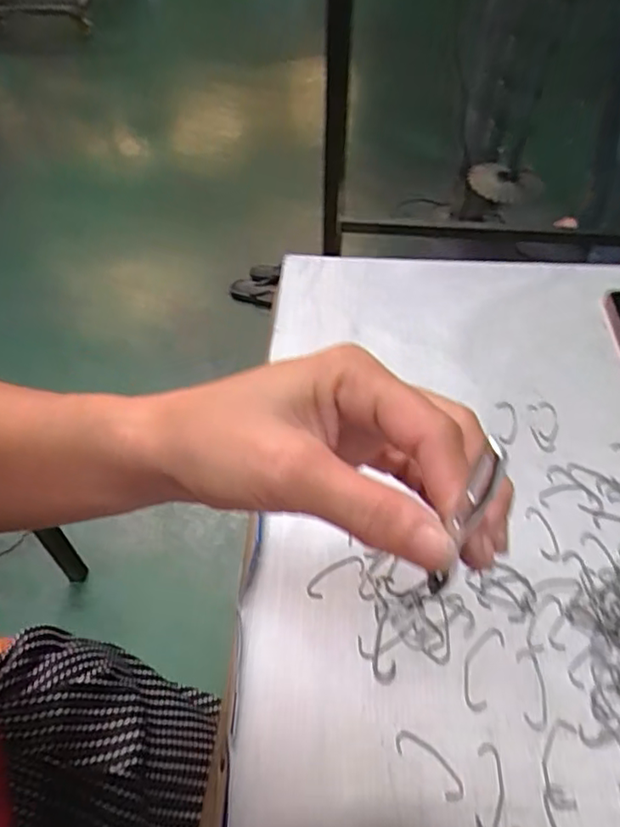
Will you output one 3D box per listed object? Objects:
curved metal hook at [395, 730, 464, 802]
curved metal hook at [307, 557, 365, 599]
[{"bbox_3d":[0.063,0.182,0.307,0.040,0.004,0.015,36,59,26],"label":"curved metal hook"},{"bbox_3d":[0.016,0.102,0.371,0.041,0.004,0.014,-27,55,-20],"label":"curved metal hook"}]

